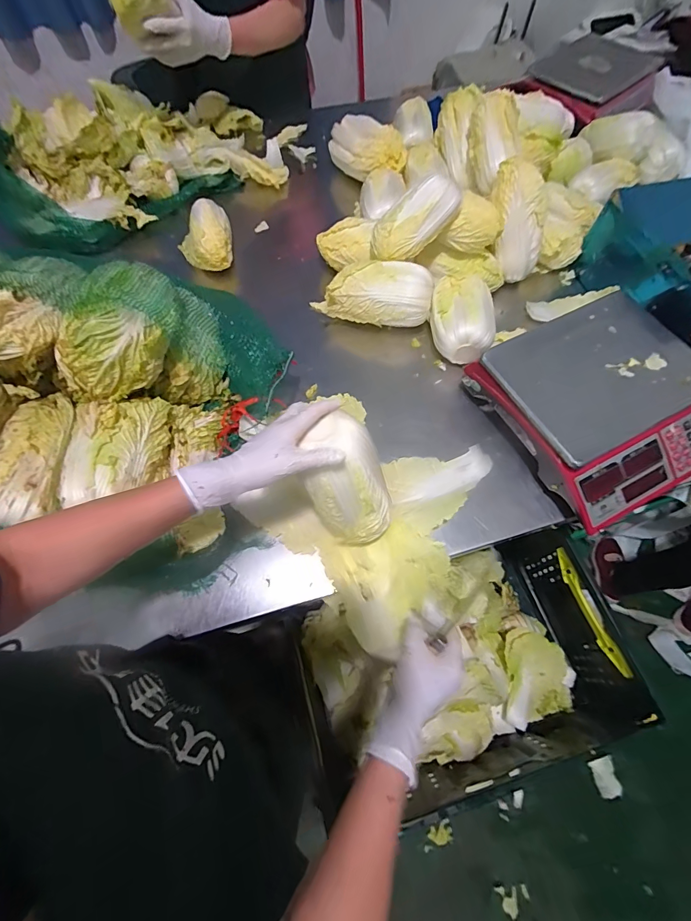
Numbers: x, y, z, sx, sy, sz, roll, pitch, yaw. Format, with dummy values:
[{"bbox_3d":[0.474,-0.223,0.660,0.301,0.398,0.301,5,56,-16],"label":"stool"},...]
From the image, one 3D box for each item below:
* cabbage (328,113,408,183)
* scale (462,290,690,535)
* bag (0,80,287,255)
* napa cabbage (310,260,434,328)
[{"bbox_3d":[0.046,-0.721,0.899,0.203,0.104,0.090,33,70,14],"label":"cabbage"},{"bbox_3d":[0.416,-0.097,0.611,0.310,0.096,0.317,-26,69,-11],"label":"scale"},{"bbox_3d":[-0.494,-0.722,0.897,0.657,0.138,0.380,-30,69,-12],"label":"bag"},{"bbox_3d":[0.047,-0.310,0.729,0.225,0.098,0.089,3,66,2],"label":"napa cabbage"}]

